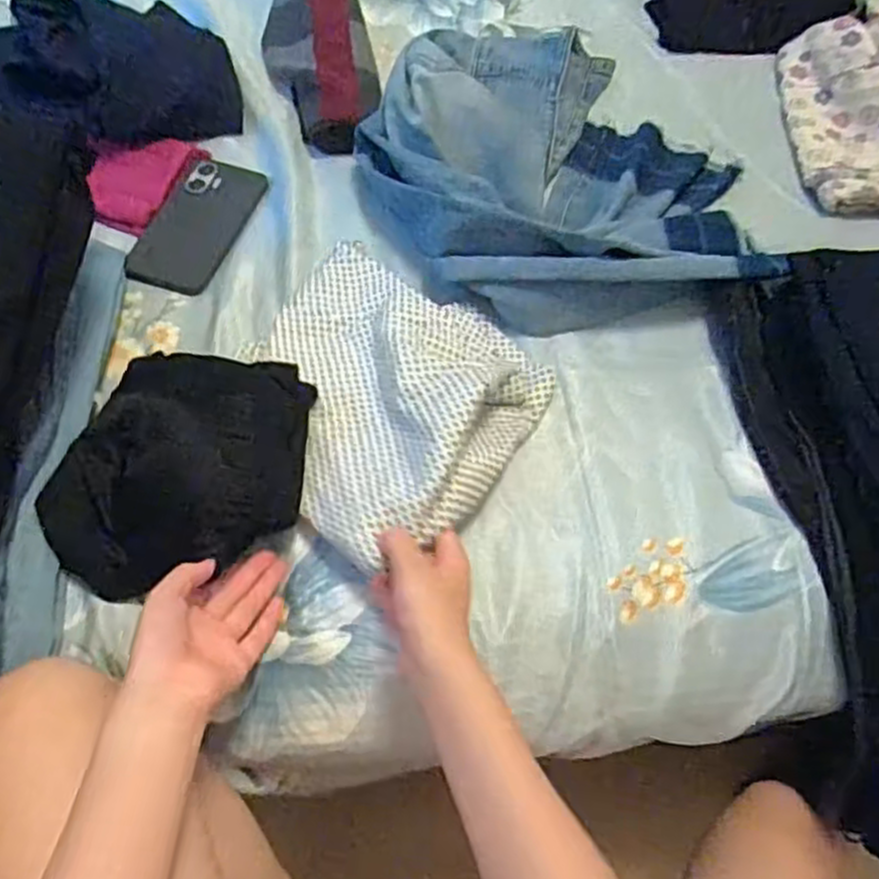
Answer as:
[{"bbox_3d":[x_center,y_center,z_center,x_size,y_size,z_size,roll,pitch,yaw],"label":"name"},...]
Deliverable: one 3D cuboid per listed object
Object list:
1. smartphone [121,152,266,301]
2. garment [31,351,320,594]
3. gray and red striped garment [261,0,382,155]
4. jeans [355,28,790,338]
[{"bbox_3d":[-0.234,-0.214,0.722,0.081,0.016,0.165,19,62,7],"label":"smartphone"},{"bbox_3d":[-0.189,0.025,0.541,0.167,0.080,0.176,9,61,2],"label":"garment"},{"bbox_3d":[-0.135,-0.435,0.817,0.115,0.056,0.302,-13,63,-9],"label":"gray and red striped garment"},{"bbox_3d":[0.111,-0.286,0.723,0.370,0.086,0.372,-4,62,-5],"label":"jeans"}]

